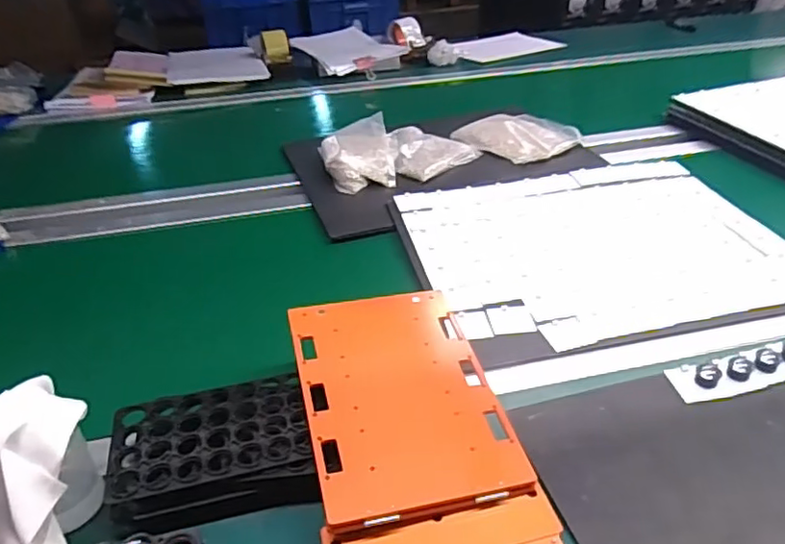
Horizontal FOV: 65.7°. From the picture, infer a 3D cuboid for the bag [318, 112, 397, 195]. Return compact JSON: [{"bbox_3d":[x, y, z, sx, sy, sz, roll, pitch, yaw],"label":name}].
[{"bbox_3d":[-0.053,-0.194,0.996,0.123,0.059,0.161,-8,35,-9],"label":"bag"}]

